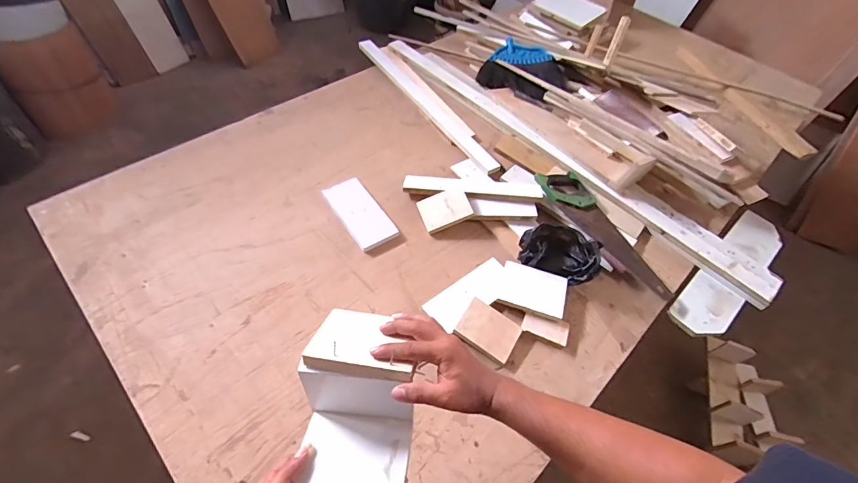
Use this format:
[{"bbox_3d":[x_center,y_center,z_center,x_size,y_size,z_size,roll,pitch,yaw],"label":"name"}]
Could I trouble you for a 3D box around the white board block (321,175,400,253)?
[{"bbox_3d":[-0.179,-0.077,1.046,0.104,0.015,0.219,-28,61,-25],"label":"white board block"}]

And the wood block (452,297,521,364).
[{"bbox_3d":[0.130,0.191,0.872,0.124,0.029,0.097,30,60,15],"label":"wood block"}]

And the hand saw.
[{"bbox_3d":[0.468,-0.043,1.062,0.125,0.049,0.452,-28,62,-23],"label":"hand saw"}]

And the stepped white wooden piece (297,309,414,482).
[{"bbox_3d":[-0.090,0.281,0.504,0.129,0.098,0.366,-1,83,-5],"label":"stepped white wooden piece"}]

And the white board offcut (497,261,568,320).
[{"bbox_3d":[0.240,0.108,0.928,0.147,0.011,0.115,14,54,10],"label":"white board offcut"}]

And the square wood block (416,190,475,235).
[{"bbox_3d":[0.042,-0.085,1.055,0.128,0.016,0.103,-26,63,4],"label":"square wood block"}]

